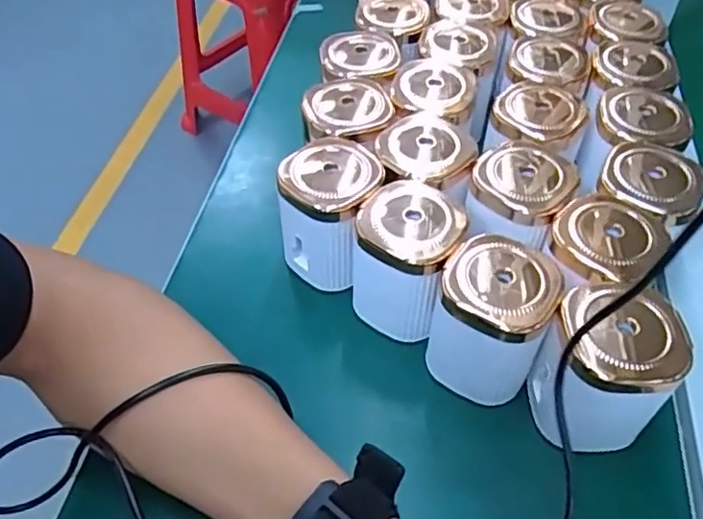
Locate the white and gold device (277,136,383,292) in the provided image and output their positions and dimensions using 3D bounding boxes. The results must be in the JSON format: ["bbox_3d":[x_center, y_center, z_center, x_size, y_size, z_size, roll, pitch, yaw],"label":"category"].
[{"bbox_3d":[-0.012,-0.026,0.373,0.054,0.072,0.062,5,49,5],"label":"white and gold device"}]

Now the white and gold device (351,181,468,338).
[{"bbox_3d":[0.030,0.002,0.351,0.054,0.073,0.053,16,50,14],"label":"white and gold device"}]

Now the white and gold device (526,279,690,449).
[{"bbox_3d":[0.121,0.053,0.303,0.057,0.074,0.057,0,48,0],"label":"white and gold device"}]

